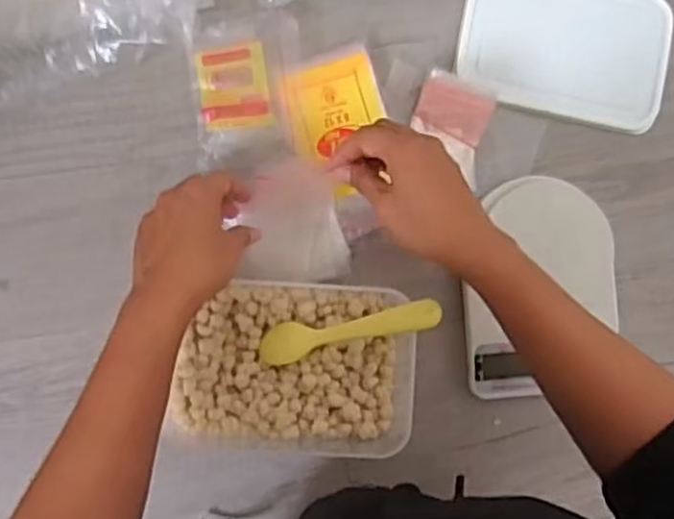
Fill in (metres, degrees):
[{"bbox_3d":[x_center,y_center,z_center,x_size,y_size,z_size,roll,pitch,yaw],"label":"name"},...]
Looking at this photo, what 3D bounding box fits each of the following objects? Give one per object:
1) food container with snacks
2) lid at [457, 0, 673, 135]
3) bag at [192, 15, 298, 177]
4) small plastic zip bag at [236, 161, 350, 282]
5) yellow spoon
[{"bbox_3d":[-0.031,0.082,0.606,0.191,0.054,0.132,6,87,-4],"label":"food container with snacks"},{"bbox_3d":[0.201,-0.187,0.648,0.186,0.012,0.118,11,89,-4],"label":"lid"},{"bbox_3d":[-0.075,-0.140,0.617,0.084,0.012,0.128,-3,90,-4],"label":"bag"},{"bbox_3d":[-0.036,-0.029,0.605,0.084,0.024,0.093,-6,90,-4],"label":"small plastic zip bag"},{"bbox_3d":[0.007,0.055,0.568,0.153,0.007,0.030,-15,91,25],"label":"yellow spoon"}]

